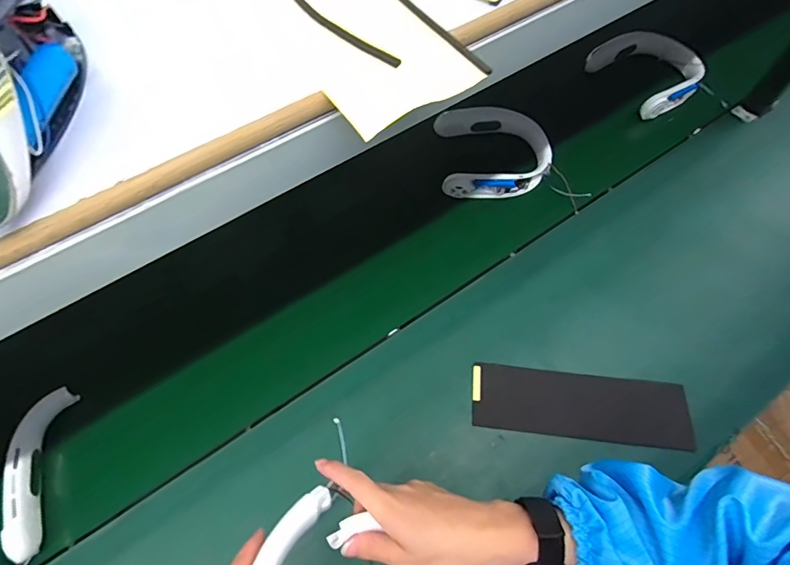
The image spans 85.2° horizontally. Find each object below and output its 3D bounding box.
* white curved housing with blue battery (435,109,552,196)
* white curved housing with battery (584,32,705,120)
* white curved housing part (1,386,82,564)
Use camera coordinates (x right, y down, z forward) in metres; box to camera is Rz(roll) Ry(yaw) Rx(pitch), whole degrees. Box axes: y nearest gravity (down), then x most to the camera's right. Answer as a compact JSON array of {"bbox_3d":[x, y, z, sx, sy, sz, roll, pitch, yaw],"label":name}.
[{"bbox_3d":[0.186,-0.245,0.805,0.205,0.049,0.179,0,63,1],"label":"white curved housing with blue battery"},{"bbox_3d":[0.526,-0.462,0.917,0.198,0.071,0.228,-25,66,-11],"label":"white curved housing with battery"},{"bbox_3d":[-0.462,0.240,0.552,0.047,0.041,0.197,-8,64,-3],"label":"white curved housing part"}]

